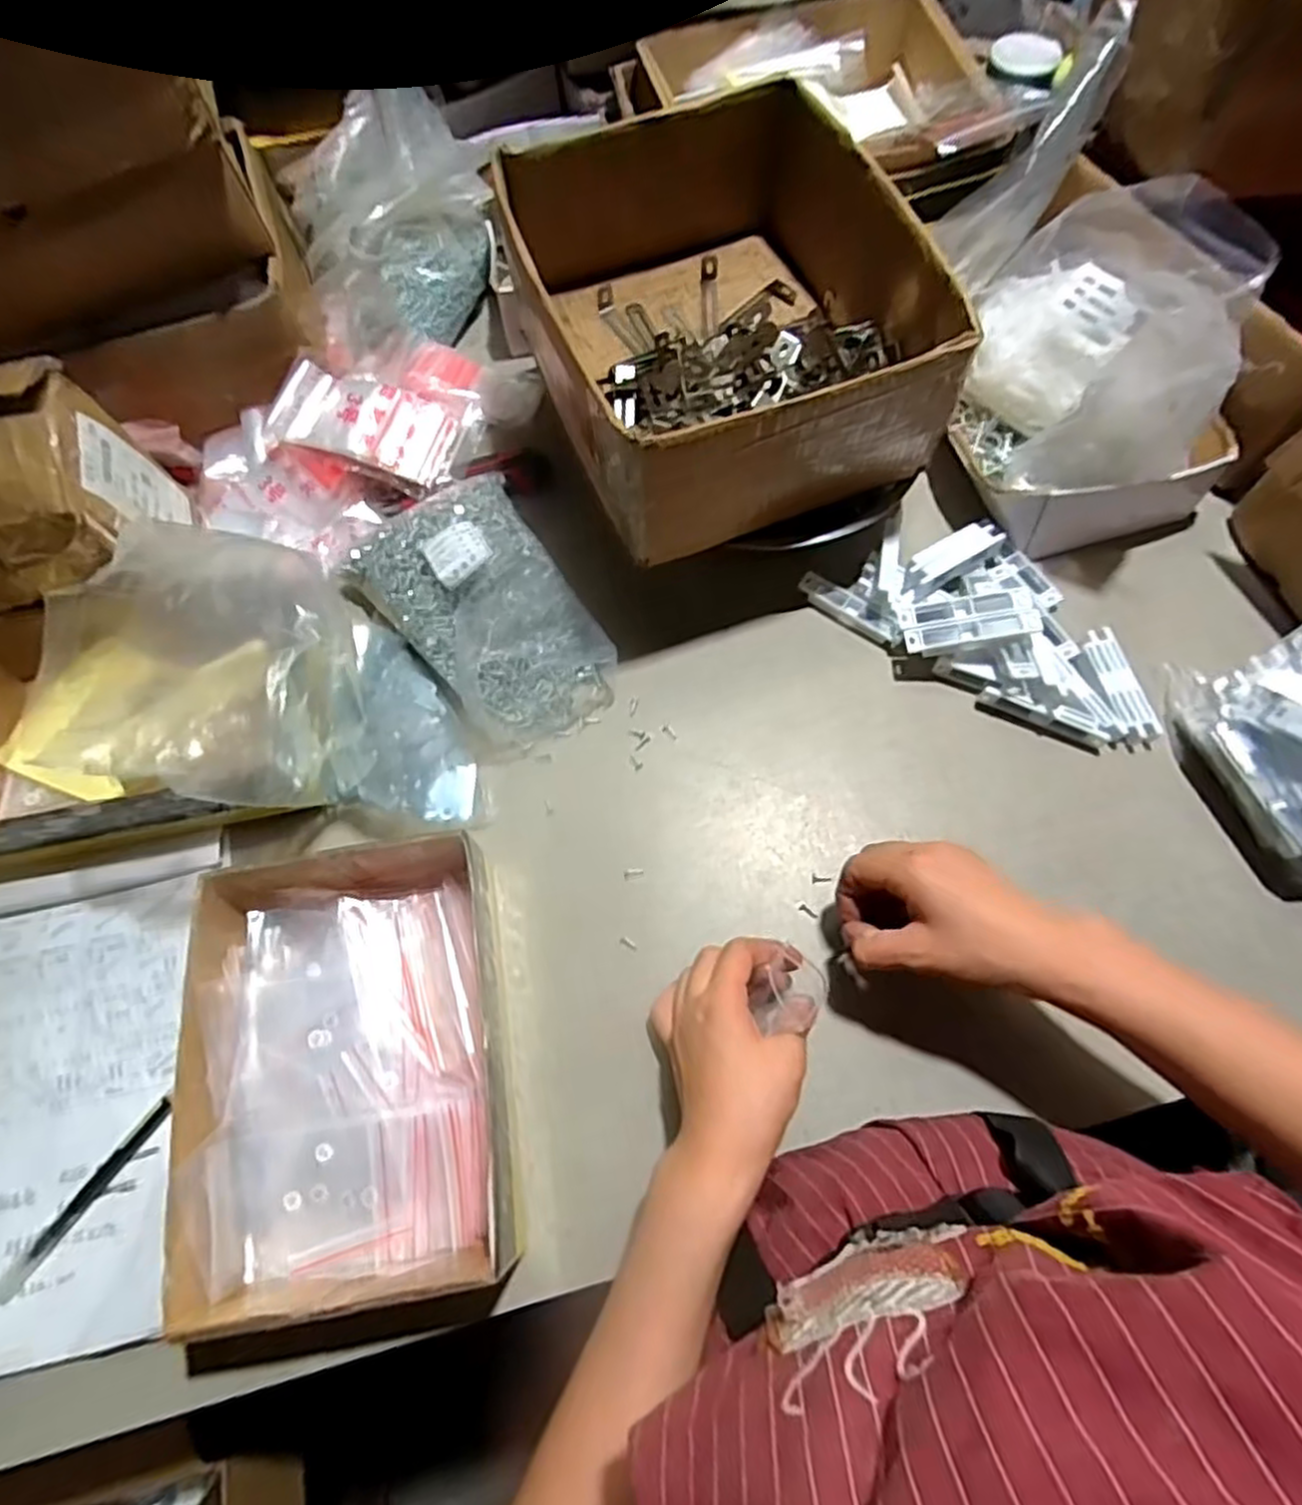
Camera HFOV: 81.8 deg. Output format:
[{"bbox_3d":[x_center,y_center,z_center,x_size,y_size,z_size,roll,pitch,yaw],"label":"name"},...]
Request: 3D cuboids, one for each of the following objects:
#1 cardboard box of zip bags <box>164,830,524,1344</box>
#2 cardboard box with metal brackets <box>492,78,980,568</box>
[{"bbox_3d":[-0.180,0.184,0.457,0.175,0.076,0.251,-10,67,-2],"label":"cardboard box of zip bags"},{"bbox_3d":[0.054,-0.322,0.564,0.248,0.123,0.303,-18,68,-5],"label":"cardboard box with metal brackets"}]

